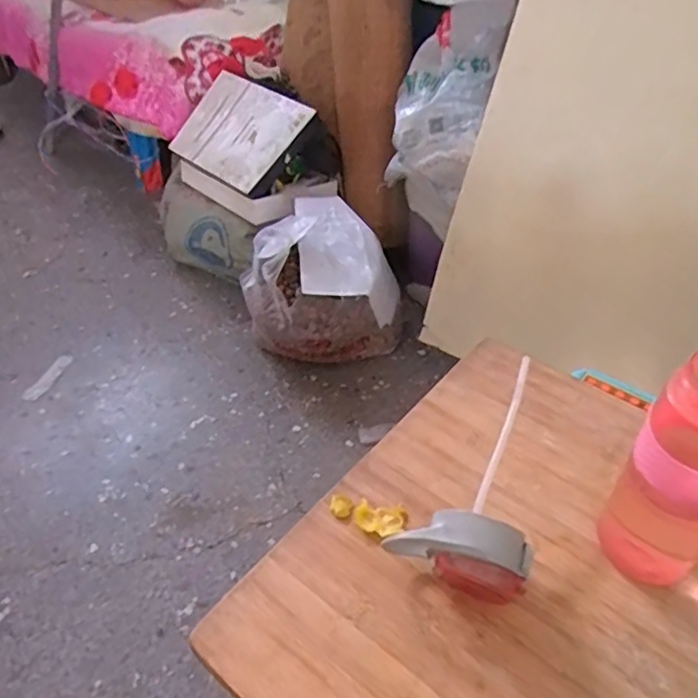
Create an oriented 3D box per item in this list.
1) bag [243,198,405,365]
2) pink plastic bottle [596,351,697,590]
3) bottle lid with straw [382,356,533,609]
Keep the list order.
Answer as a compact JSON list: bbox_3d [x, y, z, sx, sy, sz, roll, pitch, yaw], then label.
[{"bbox_3d":[-0.051,-0.117,1.276,0.312,0.247,0.306,32,50,30],"label":"bag"},{"bbox_3d":[0.239,0.091,0.434,0.063,0.183,0.078,-28,50,-29],"label":"pink plastic bottle"},{"bbox_3d":[0.123,0.107,0.505,0.097,0.075,0.198,23,46,22],"label":"bottle lid with straw"}]

